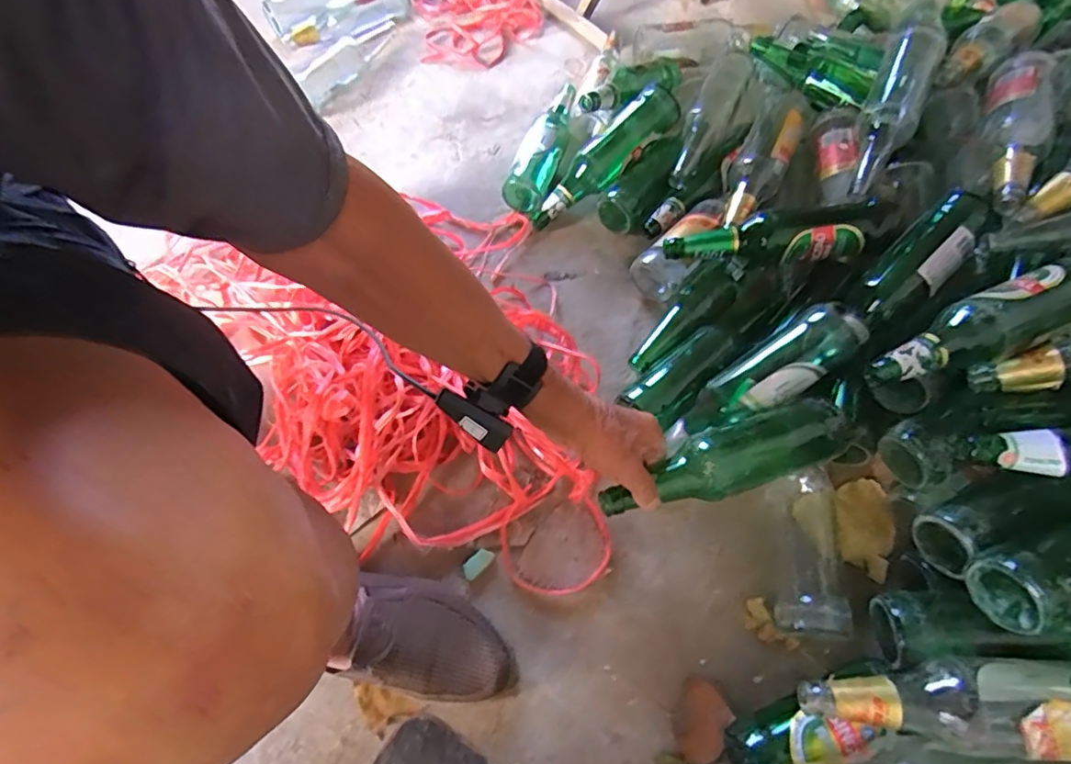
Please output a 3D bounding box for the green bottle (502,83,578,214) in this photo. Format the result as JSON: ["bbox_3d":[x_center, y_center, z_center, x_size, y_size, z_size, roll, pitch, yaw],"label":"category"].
[{"bbox_3d":[0.012,-0.383,0.917,0.067,0.063,0.267,11,63,9],"label":"green bottle"}]

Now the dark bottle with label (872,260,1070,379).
[{"bbox_3d":[0.451,-0.061,0.558,0.249,0.056,0.064,-20,62,-8],"label":"dark bottle with label"}]

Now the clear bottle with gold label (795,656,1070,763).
[{"bbox_3d":[0.352,0.253,0.443,0.266,0.055,0.070,1,61,4],"label":"clear bottle with gold label"}]

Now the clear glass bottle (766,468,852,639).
[{"bbox_3d":[0.291,0.178,0.605,0.069,0.054,0.176,5,61,5],"label":"clear glass bottle"}]

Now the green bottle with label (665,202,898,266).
[{"bbox_3d":[0.295,-0.171,0.697,0.254,0.070,0.060,1,61,4],"label":"green bottle with label"}]

